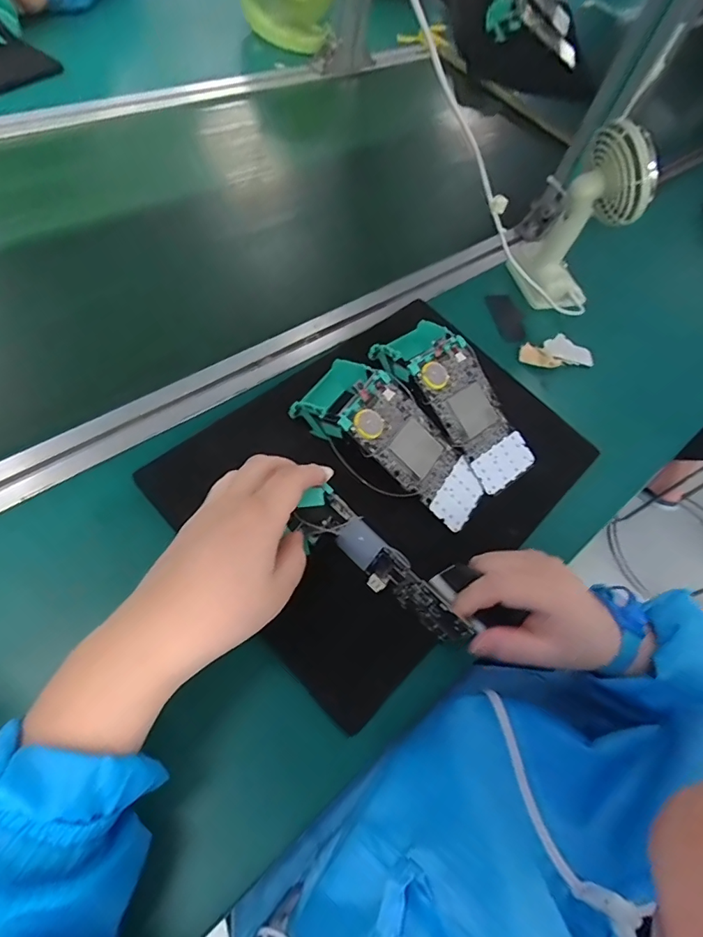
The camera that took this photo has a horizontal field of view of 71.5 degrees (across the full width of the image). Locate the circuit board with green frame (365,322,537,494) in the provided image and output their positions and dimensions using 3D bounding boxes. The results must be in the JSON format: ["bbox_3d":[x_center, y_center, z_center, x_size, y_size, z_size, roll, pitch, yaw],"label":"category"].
[{"bbox_3d":[0.094,-0.058,0.451,0.066,0.055,0.169,-32,82,-22],"label":"circuit board with green frame"}]

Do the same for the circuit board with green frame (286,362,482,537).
[{"bbox_3d":[0.039,-0.022,0.416,0.173,0.043,0.075,39,60,-4],"label":"circuit board with green frame"}]

